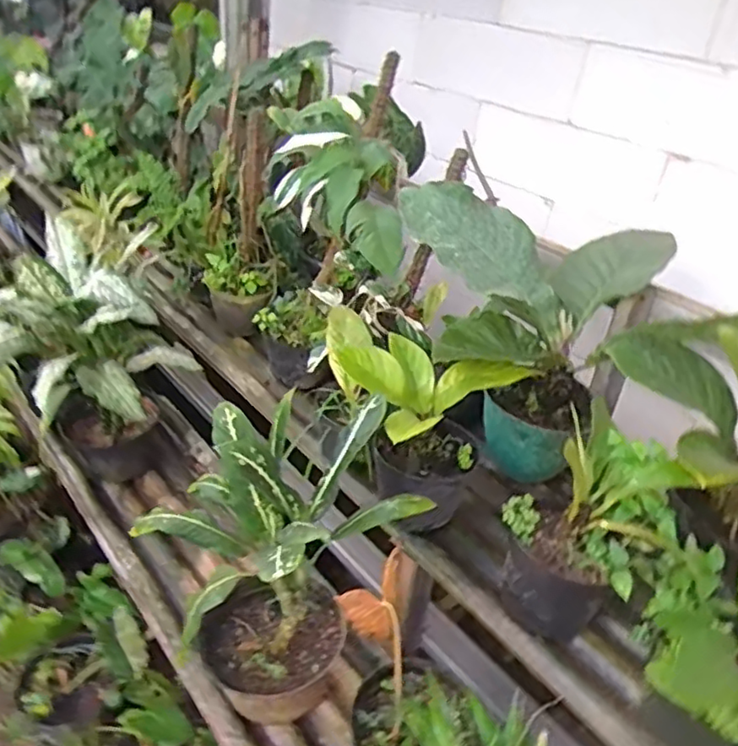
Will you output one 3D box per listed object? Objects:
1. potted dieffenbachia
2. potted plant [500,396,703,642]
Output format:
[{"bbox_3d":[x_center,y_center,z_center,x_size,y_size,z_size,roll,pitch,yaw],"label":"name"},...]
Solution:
[{"bbox_3d":[-0.144,0.322,1.044,0.321,0.574,0.327,26,36,29],"label":"potted dieffenbachia"},{"bbox_3d":[0.335,0.249,1.009,0.222,0.293,0.231,29,37,33],"label":"potted plant"}]

